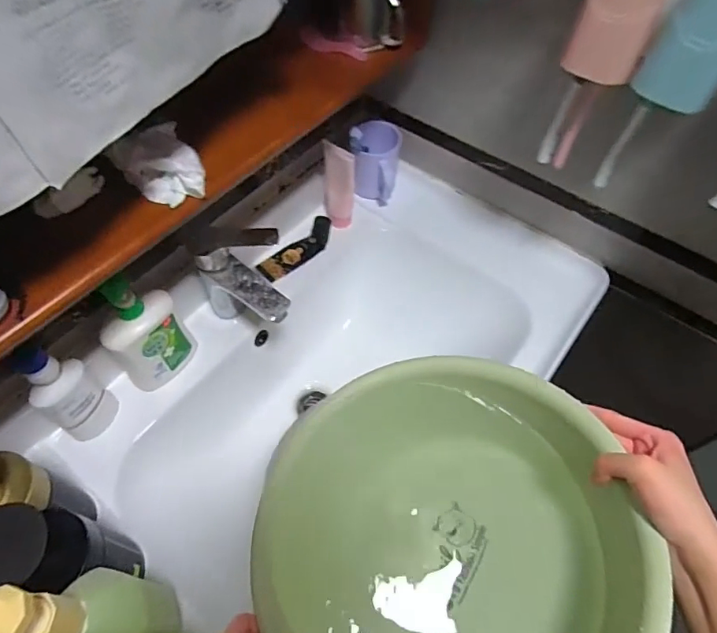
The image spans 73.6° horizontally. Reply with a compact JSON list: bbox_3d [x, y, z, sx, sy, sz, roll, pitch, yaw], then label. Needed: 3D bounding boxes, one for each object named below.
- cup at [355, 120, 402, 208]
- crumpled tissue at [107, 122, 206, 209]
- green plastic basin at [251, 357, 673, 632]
[{"bbox_3d":[0.028,-0.255,0.811,0.074,0.104,0.092,9,58,4],"label":"cup"},{"bbox_3d":[-0.184,-0.149,0.464,0.085,0.036,0.072,38,65,20],"label":"crumpled tissue"},{"bbox_3d":[0.074,0.200,0.409,0.289,0.123,0.328,-30,63,-18],"label":"green plastic basin"}]

